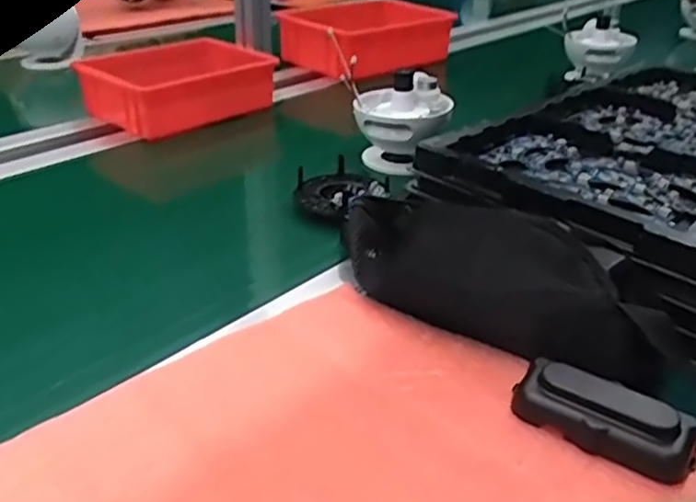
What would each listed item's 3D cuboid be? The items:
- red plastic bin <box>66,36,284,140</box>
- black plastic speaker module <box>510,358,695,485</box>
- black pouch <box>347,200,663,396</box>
[{"bbox_3d":[-0.239,-0.246,0.976,0.248,0.069,0.156,-25,38,-38],"label":"red plastic bin"},{"bbox_3d":[0.159,0.101,0.416,0.107,0.034,0.043,19,34,28],"label":"black plastic speaker module"},{"bbox_3d":[0.108,0.020,0.512,0.266,0.075,0.079,22,35,32],"label":"black pouch"}]

